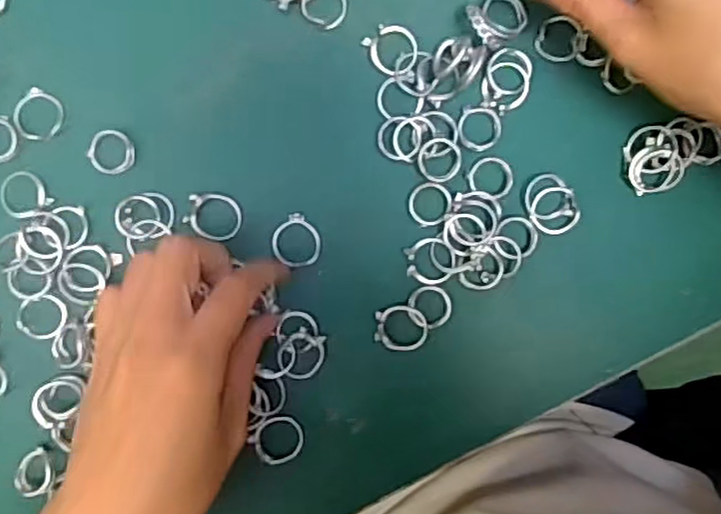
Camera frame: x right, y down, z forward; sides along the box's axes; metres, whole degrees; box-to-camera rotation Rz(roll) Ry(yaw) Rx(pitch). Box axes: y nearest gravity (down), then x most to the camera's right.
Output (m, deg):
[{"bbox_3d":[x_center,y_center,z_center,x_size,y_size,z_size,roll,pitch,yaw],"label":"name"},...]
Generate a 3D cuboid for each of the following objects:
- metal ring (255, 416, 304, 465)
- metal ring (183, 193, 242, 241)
[{"bbox_3d":[-0.038,0.086,0.319,0.022,0.004,0.023,0,96,-4],"label":"metal ring"},{"bbox_3d":[-0.067,-0.019,0.313,0.025,0.005,0.020,19,92,-5],"label":"metal ring"}]

